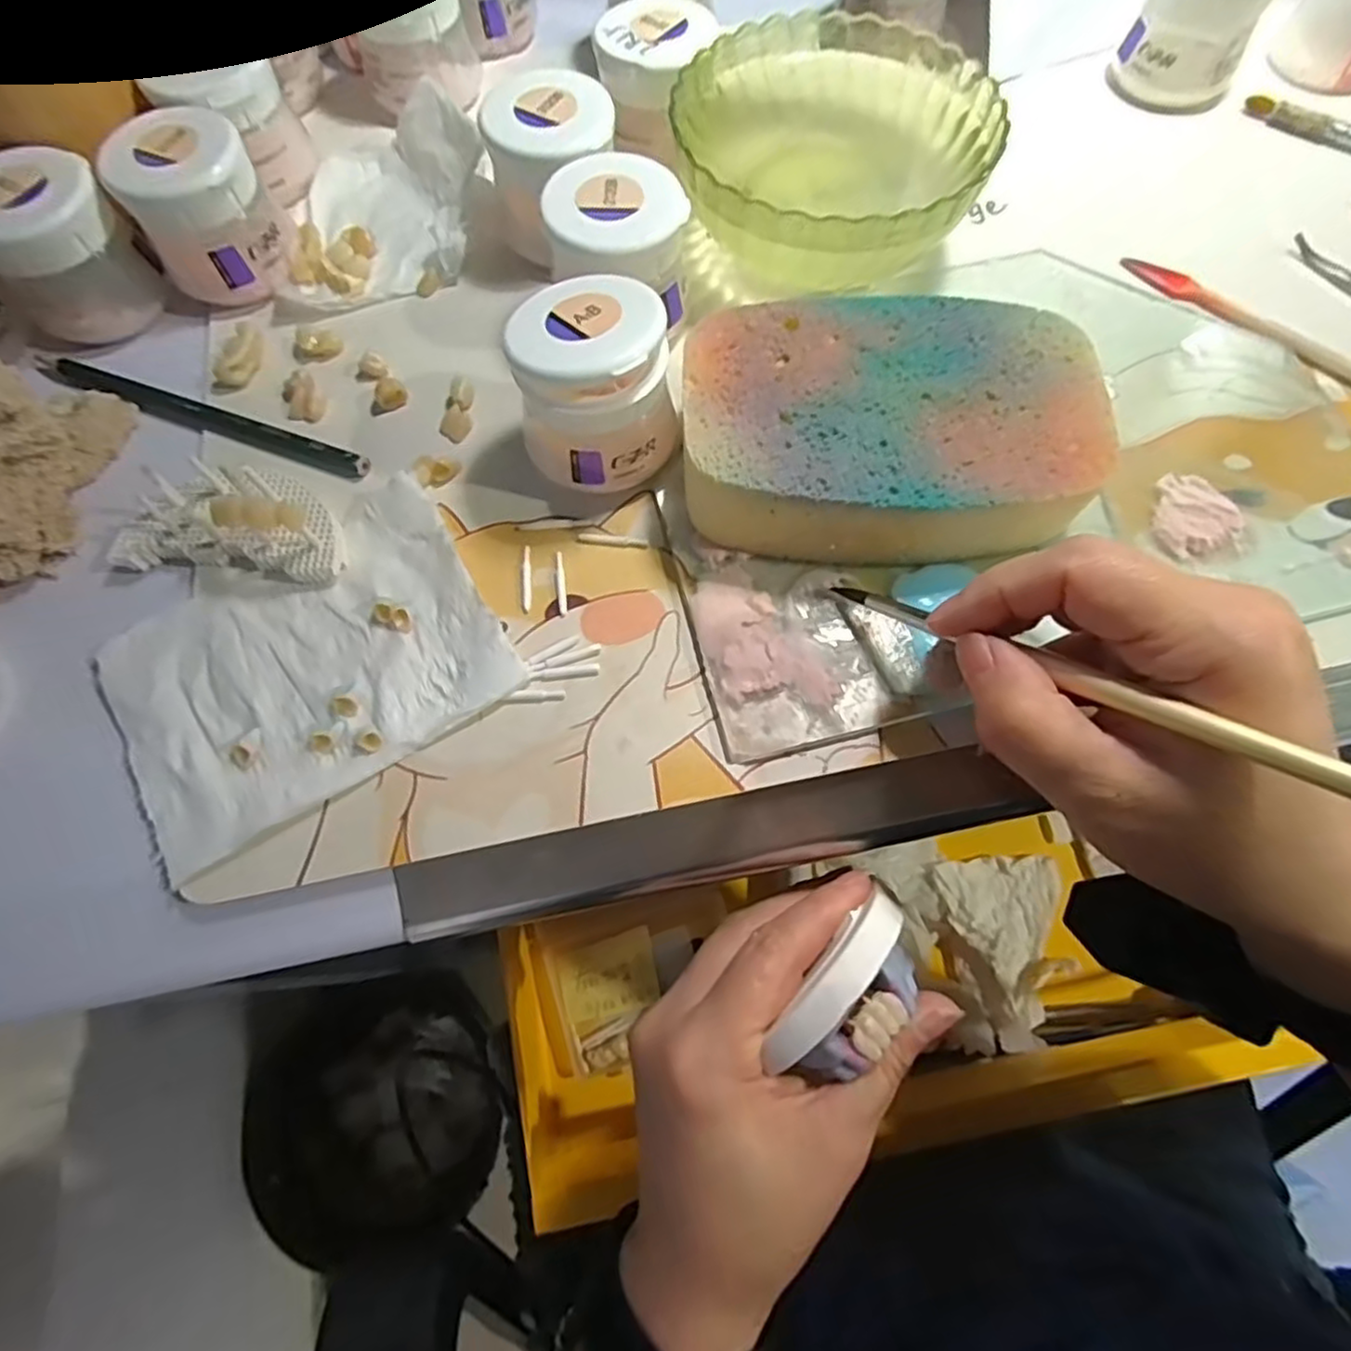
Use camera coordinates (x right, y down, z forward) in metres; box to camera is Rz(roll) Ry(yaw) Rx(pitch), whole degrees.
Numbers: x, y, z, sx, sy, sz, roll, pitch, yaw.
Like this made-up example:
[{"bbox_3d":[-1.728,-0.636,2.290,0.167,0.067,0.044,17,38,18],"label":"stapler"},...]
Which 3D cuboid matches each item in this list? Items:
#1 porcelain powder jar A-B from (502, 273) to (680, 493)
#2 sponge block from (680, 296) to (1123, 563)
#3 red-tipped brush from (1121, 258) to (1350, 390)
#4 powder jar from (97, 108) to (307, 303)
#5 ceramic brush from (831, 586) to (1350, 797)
[{"bbox_3d":[-0.027,-0.095,0.233,0.049,0.057,0.052,0,69,1],"label":"porcelain powder jar A-B"},{"bbox_3d":[0.070,-0.084,0.234,0.132,0.034,0.089,4,69,2],"label":"sponge block"},{"bbox_3d":[0.244,-0.134,0.278,0.136,0.013,0.012,39,74,14],"label":"red-tipped brush"},{"bbox_3d":[-0.185,-0.184,0.274,0.049,0.044,0.053,0,69,1],"label":"powder jar"},{"bbox_3d":[0.109,0.007,0.163,0.007,0.008,0.188,-42,39,-11],"label":"ceramic brush"}]

